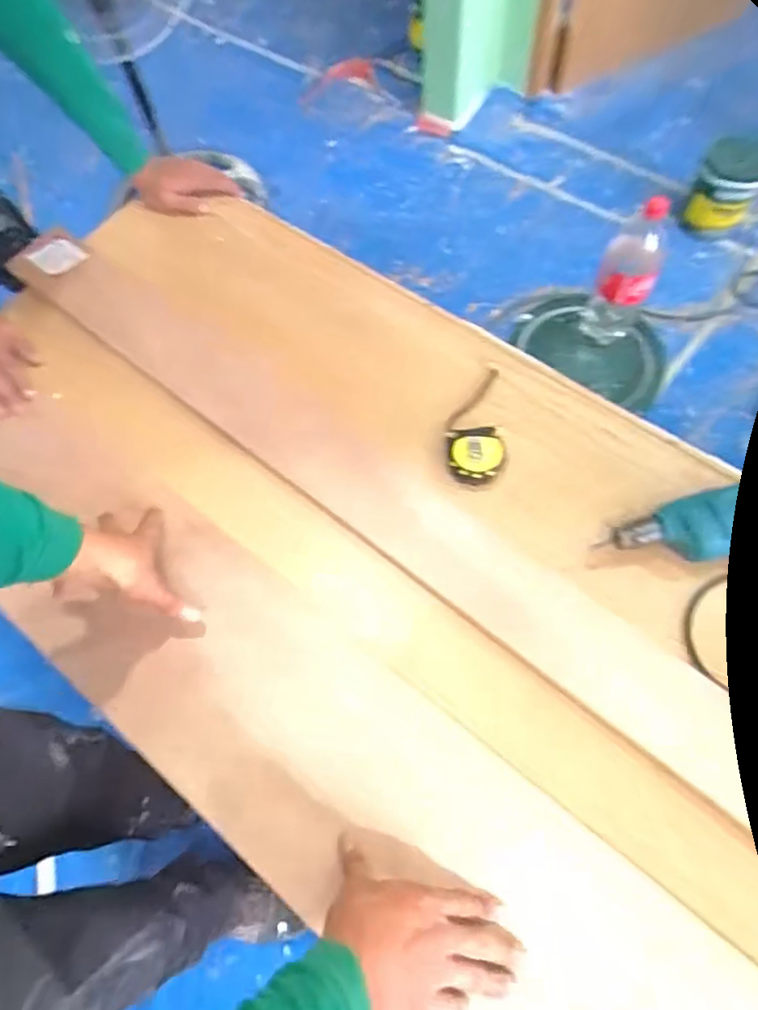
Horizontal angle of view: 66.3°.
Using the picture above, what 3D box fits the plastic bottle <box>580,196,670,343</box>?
[{"bbox_3d":[0.452,-0.416,1.064,0.098,0.298,0.087,23,70,12],"label":"plastic bottle"}]

